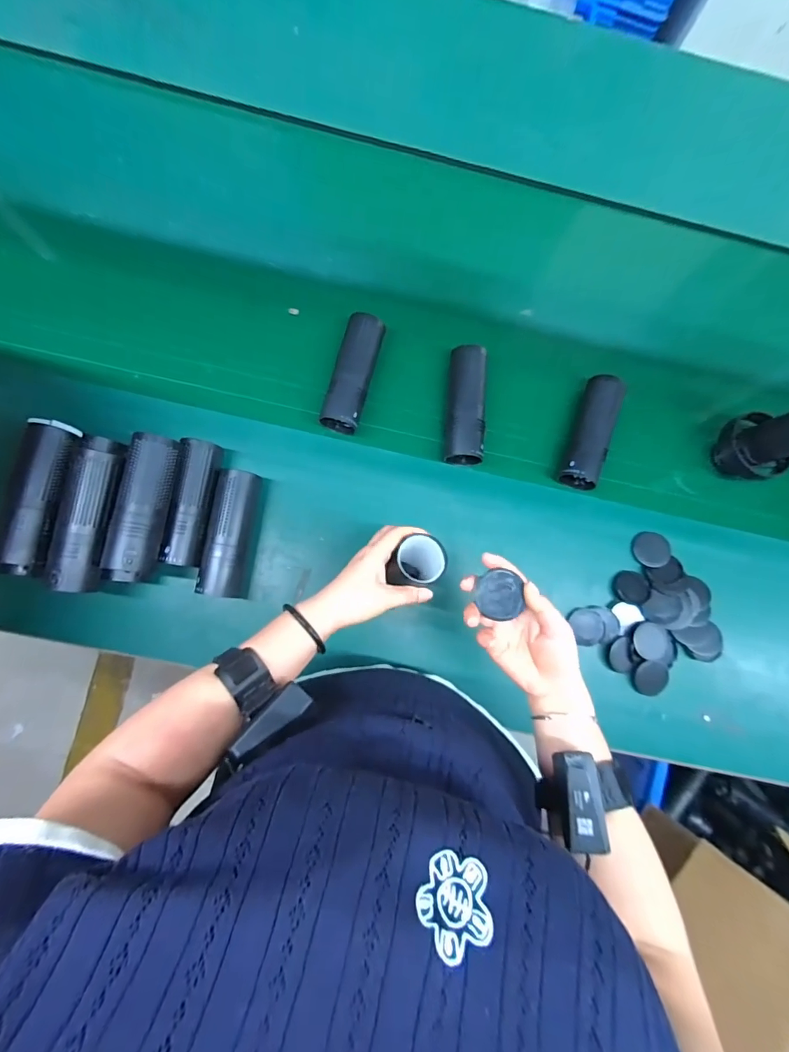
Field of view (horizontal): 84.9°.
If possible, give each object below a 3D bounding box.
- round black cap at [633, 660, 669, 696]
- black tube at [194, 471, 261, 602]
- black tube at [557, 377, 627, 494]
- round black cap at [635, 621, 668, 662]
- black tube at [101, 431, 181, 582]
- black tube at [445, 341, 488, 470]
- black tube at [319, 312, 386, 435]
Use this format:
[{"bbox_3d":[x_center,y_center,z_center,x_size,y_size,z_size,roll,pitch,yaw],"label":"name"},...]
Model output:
[{"bbox_3d":[0.354,0.209,0.593,0.050,0.008,0.047,1,83,-4],"label":"round black cap"},{"bbox_3d":[-0.212,0.012,0.564,0.058,0.051,0.167,7,82,-3],"label":"black tube"},{"bbox_3d":[0.285,-0.134,0.631,0.050,0.060,0.164,20,82,-2],"label":"black tube"},{"bbox_3d":[0.353,0.159,0.590,0.053,0.004,0.046,38,82,1],"label":"round black cap"},{"bbox_3d":[-0.300,-0.019,0.517,0.062,0.050,0.180,13,82,-3],"label":"black tube"},{"bbox_3d":[0.103,-0.171,0.620,0.059,0.055,0.168,4,83,-4],"label":"black tube"},{"bbox_3d":[-0.059,-0.214,0.620,0.052,0.045,0.167,15,82,-2],"label":"black tube"}]

